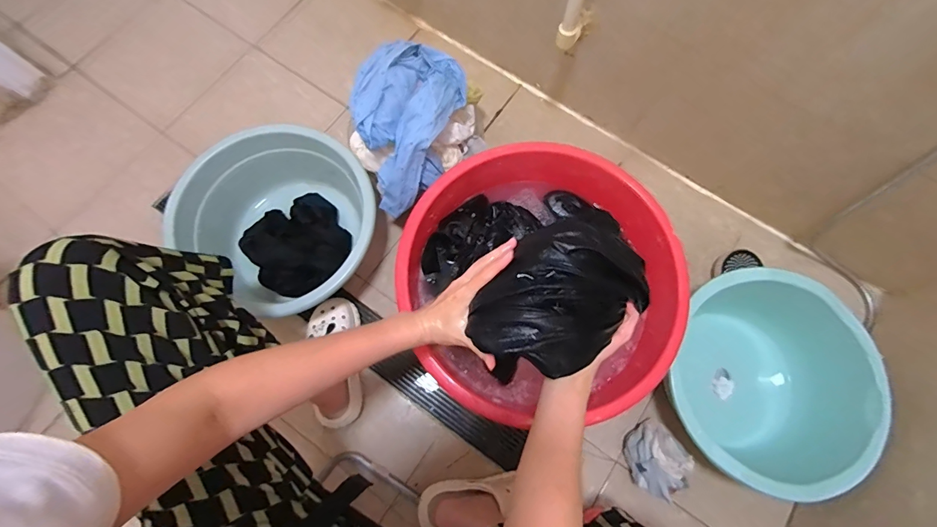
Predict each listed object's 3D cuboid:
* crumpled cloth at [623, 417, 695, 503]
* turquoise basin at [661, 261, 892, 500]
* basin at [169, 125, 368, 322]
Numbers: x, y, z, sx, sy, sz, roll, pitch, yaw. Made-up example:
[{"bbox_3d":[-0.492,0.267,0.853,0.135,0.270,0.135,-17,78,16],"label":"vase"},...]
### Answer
[{"bbox_3d":[0.346,0.364,0.755,0.103,0.076,0.103,-33,77,-10],"label":"crumpled cloth"},{"bbox_3d":[0.536,0.216,0.770,0.305,0.188,0.369,12,73,3],"label":"turquoise basin"},{"bbox_3d":[-0.366,-0.088,0.857,0.377,0.168,0.331,28,75,7],"label":"basin"}]

